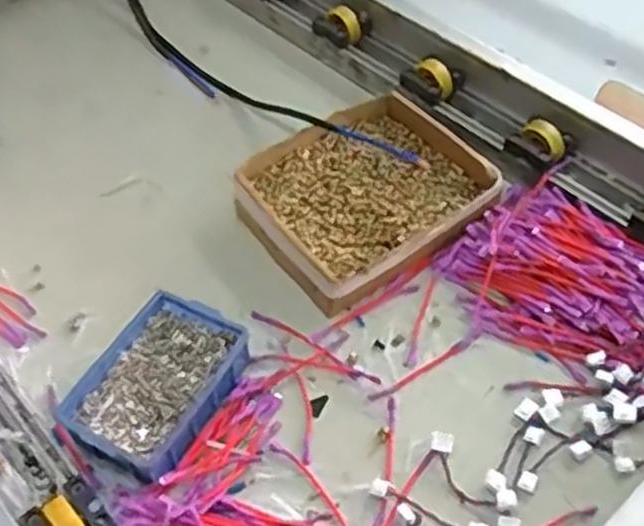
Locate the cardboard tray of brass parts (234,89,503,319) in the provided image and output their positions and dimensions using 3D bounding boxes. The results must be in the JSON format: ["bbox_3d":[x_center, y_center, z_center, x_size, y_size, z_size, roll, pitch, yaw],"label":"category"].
[{"bbox_3d":[0.043,-0.070,0.783,0.222,0.052,0.199,-33,56,-21],"label":"cardboard tray of brass parts"}]

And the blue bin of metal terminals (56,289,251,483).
[{"bbox_3d":[-0.134,0.104,0.652,0.101,0.049,0.147,25,57,21],"label":"blue bin of metal terminals"}]

